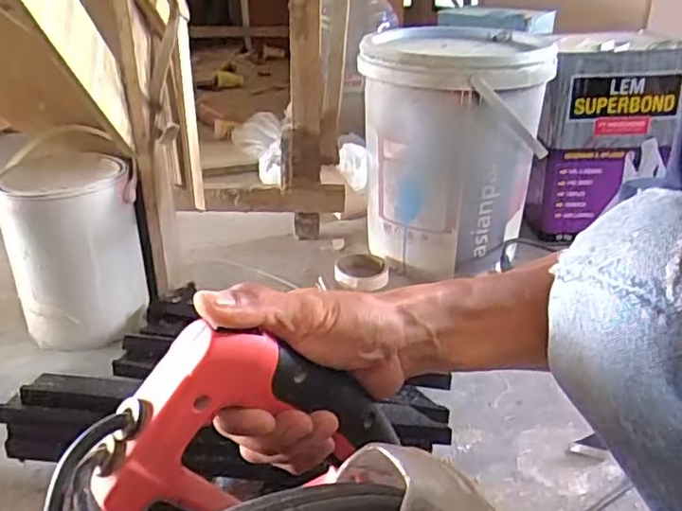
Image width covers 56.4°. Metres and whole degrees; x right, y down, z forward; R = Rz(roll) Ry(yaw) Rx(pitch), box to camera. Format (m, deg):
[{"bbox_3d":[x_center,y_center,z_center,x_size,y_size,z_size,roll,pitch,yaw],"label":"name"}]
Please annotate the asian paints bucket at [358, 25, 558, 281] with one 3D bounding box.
[{"bbox_3d":[0.174,-0.175,1.081,0.268,0.360,0.271,1,26,-1],"label":"asian paints bucket"}]

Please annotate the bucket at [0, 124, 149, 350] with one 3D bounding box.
[{"bbox_3d":[-0.380,-0.010,0.917,0.171,0.237,0.165,-9,28,-21],"label":"bucket"}]

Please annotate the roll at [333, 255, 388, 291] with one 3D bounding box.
[{"bbox_3d":[0.034,0.027,1.072,0.088,0.024,0.089,2,26,0],"label":"roll"}]

